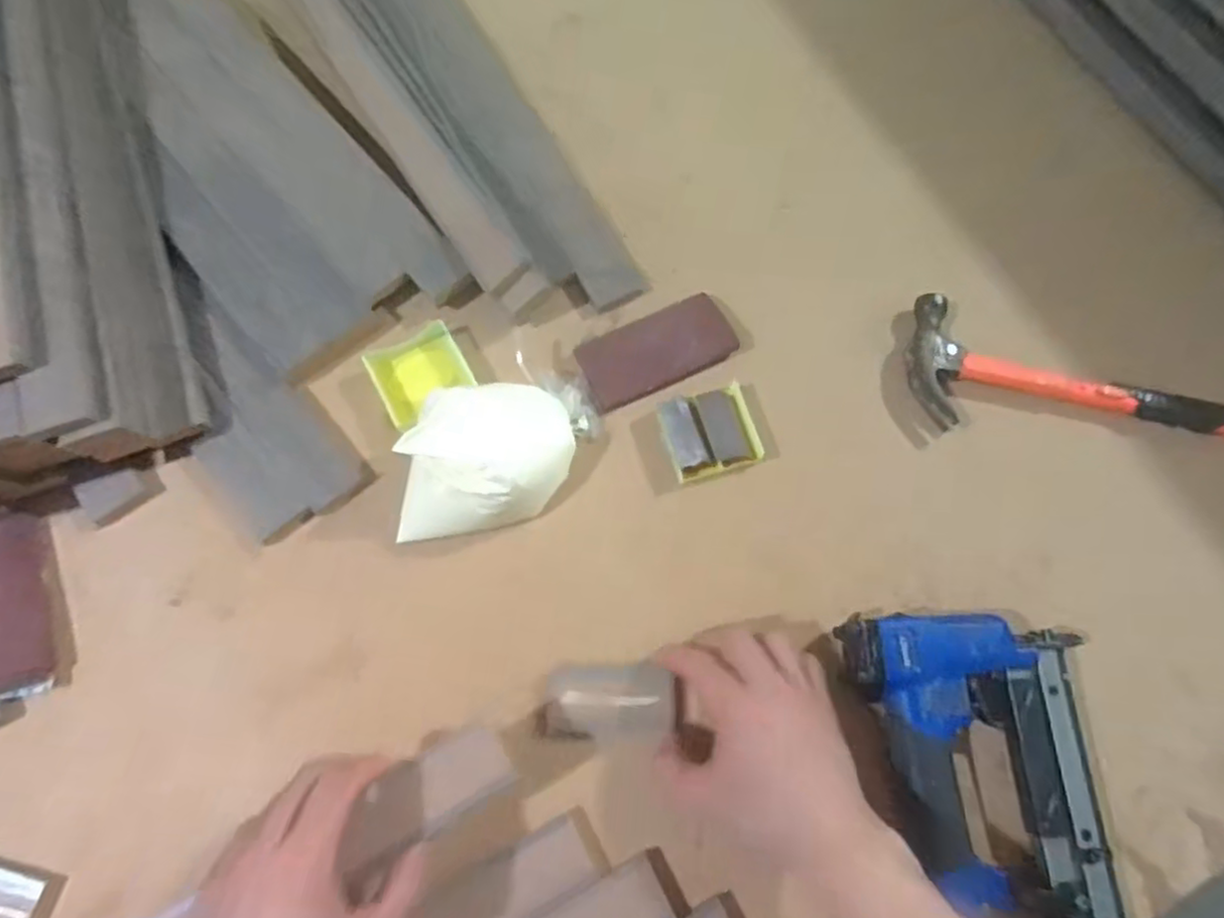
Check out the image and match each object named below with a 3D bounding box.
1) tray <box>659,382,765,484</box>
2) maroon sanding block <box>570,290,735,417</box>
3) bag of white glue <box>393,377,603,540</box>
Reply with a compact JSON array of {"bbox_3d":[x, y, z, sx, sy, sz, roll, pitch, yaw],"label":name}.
[{"bbox_3d":[0.072,-0.021,0.499,0.066,0.013,0.060,-16,73,-7],"label":"tray"},{"bbox_3d":[0.034,-0.083,0.518,0.114,0.019,0.056,-22,74,-8],"label":"maroon sanding block"},{"bbox_3d":[-0.081,-0.003,0.468,0.155,0.055,0.094,-18,74,-7],"label":"bag of white glue"}]

